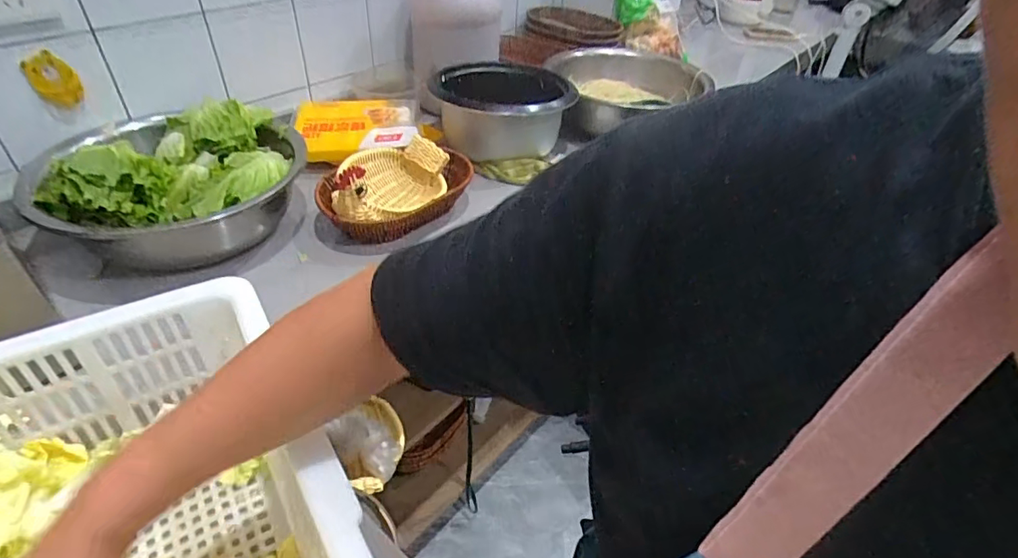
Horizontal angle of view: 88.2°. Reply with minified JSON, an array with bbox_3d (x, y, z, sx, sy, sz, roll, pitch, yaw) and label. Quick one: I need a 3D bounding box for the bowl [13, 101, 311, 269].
[{"bbox_3d":[-0.443,-0.135,0.723,0.284,0.122,0.289,2,41,-2],"label":"bowl"}]

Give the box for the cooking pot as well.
[{"bbox_3d":[-0.010,-0.306,0.944,0.240,0.108,0.238,2,41,-2],"label":"cooking pot"}]

